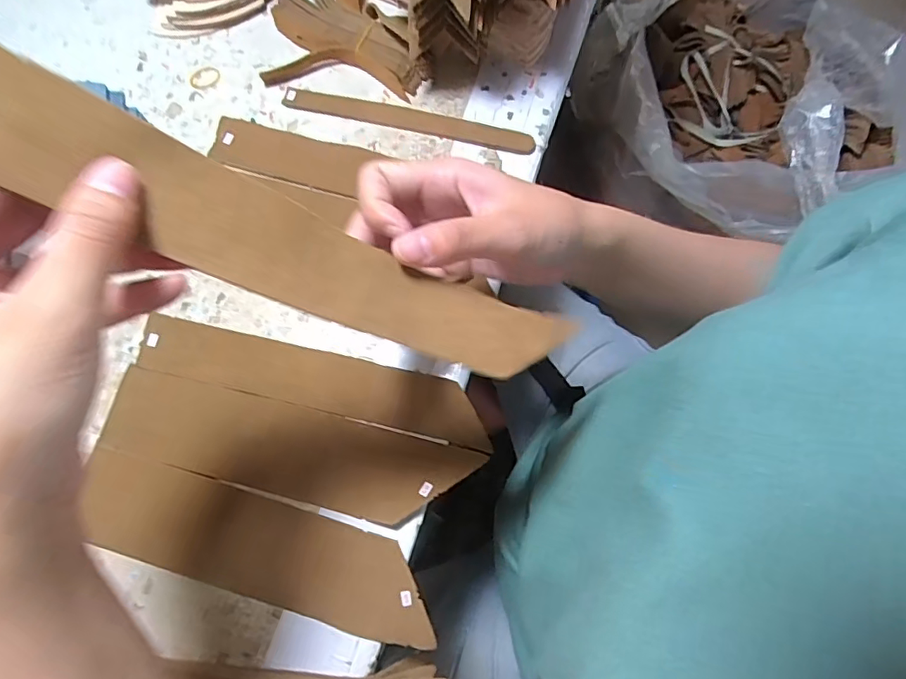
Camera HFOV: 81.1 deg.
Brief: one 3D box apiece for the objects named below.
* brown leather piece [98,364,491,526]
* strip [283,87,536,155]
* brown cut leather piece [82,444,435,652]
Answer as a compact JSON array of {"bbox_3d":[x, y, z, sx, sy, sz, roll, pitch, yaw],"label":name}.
[{"bbox_3d":[-0.104,0.068,0.330,0.228,0.008,0.054,13,73,4],"label":"brown leather piece"},{"bbox_3d":[-0.035,-0.169,0.402,0.193,0.004,0.020,13,73,4],"label":"strip"},{"bbox_3d":[-0.119,0.123,0.316,0.221,0.009,0.055,16,74,4],"label":"brown cut leather piece"}]

